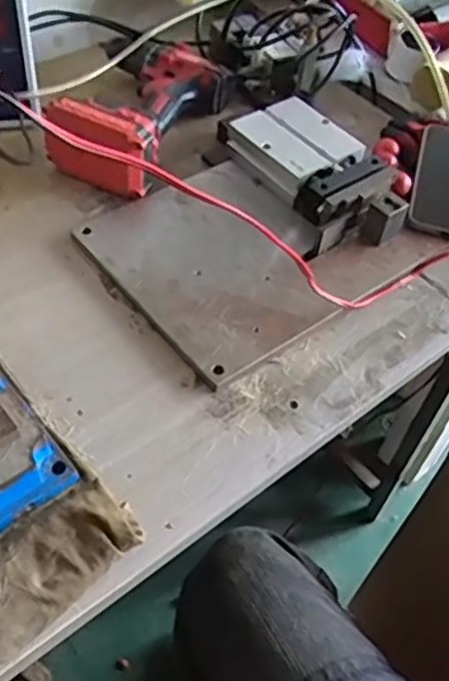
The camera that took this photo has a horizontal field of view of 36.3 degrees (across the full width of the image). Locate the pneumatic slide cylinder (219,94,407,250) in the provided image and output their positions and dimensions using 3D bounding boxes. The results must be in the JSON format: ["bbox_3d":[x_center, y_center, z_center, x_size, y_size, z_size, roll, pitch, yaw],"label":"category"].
[{"bbox_3d":[0.093,-0.180,0.705,0.116,0.040,0.224,-23,57,-22],"label":"pneumatic slide cylinder"}]

